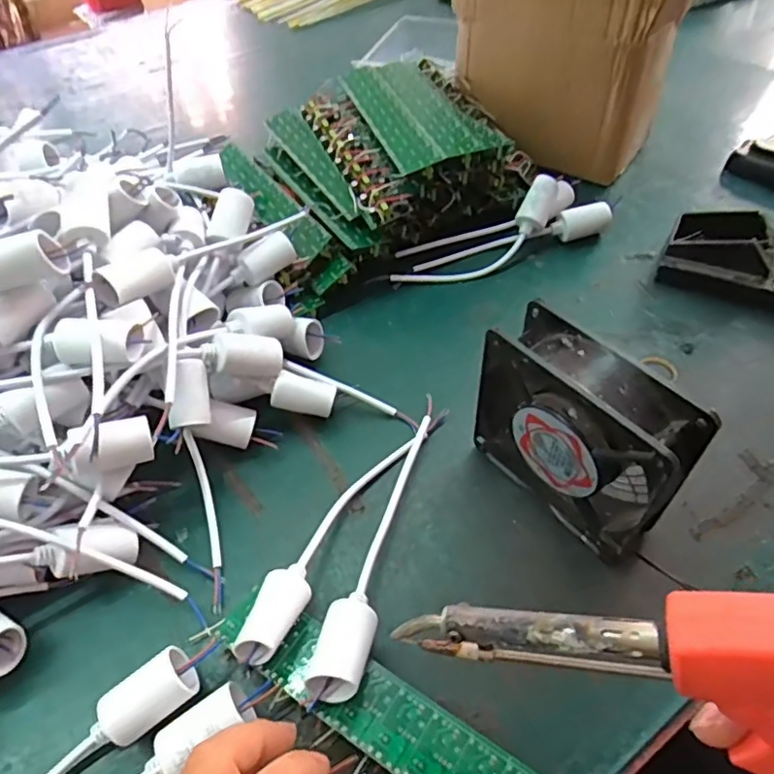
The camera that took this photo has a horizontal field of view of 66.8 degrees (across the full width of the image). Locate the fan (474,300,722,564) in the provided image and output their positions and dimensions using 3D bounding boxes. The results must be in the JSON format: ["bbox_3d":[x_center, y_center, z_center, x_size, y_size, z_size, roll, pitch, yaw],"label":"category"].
[{"bbox_3d":[0.111,0.029,0.346,0.039,0.119,0.120,-35,57,-21],"label":"fan"}]

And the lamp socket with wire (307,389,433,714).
[{"bbox_3d":[0.001,0.085,0.357,0.025,0.047,0.200,11,53,13],"label":"lamp socket with wire"}]

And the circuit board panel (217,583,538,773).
[{"bbox_3d":[-0.003,0.170,0.304,0.206,0.017,0.038,26,48,22],"label":"circuit board panel"}]

